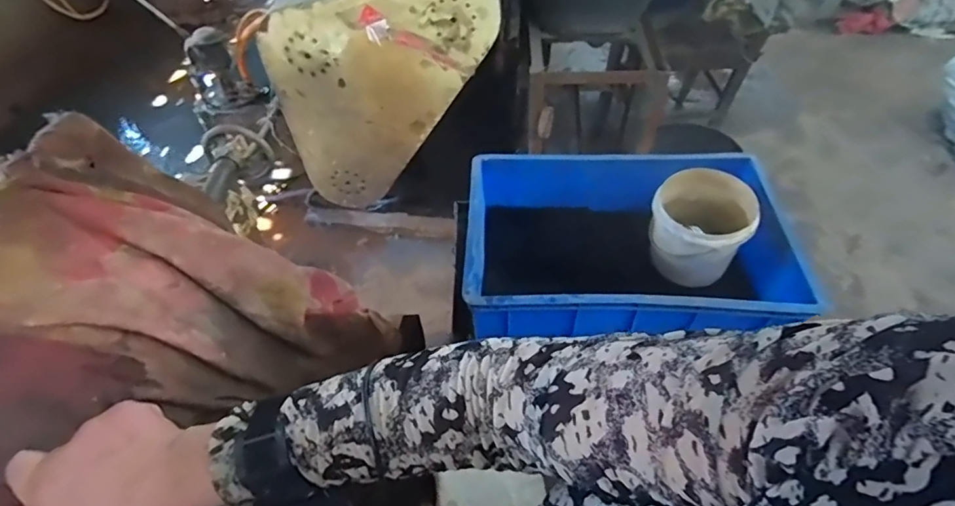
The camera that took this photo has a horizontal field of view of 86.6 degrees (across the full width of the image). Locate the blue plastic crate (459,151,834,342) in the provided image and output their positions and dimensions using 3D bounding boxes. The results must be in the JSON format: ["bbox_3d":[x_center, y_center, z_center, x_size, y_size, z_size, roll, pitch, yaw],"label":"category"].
[{"bbox_3d":[0.245,0.004,0.897,0.534,0.201,0.351,-1,52,5],"label":"blue plastic crate"}]

